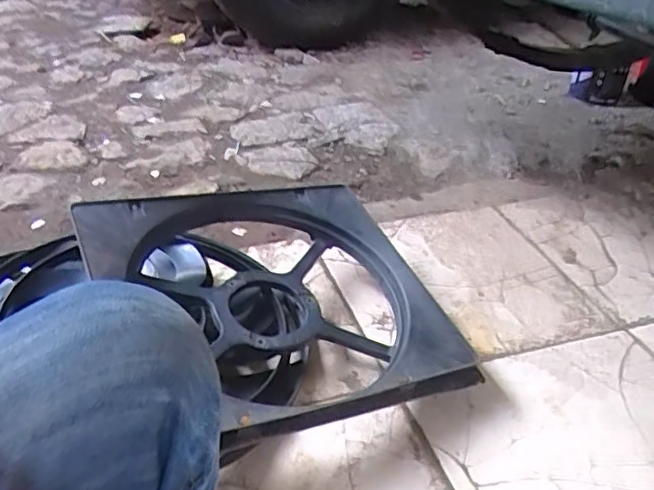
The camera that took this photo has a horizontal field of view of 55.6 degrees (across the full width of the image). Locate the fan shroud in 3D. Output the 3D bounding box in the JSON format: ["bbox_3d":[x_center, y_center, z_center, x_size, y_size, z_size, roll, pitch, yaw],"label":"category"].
[{"bbox_3d":[-0.082,0.084,0.909,0.468,0.108,0.467,-8,45,-31],"label":"fan shroud"}]

